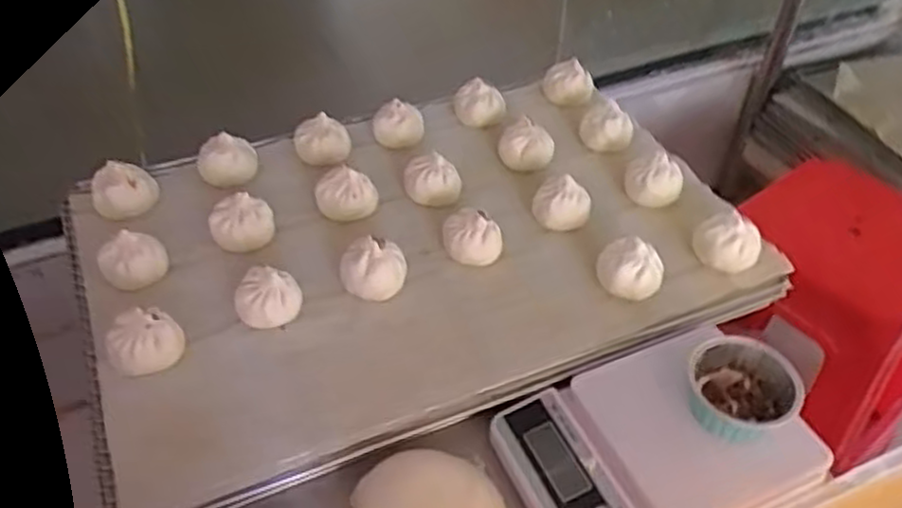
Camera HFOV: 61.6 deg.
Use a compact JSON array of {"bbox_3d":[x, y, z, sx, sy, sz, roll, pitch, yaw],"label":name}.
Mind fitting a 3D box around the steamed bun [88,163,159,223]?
[{"bbox_3d":[-0.314,-0.060,0.725,0.057,0.042,0.057,-20,48,-21],"label":"steamed bun"}]

